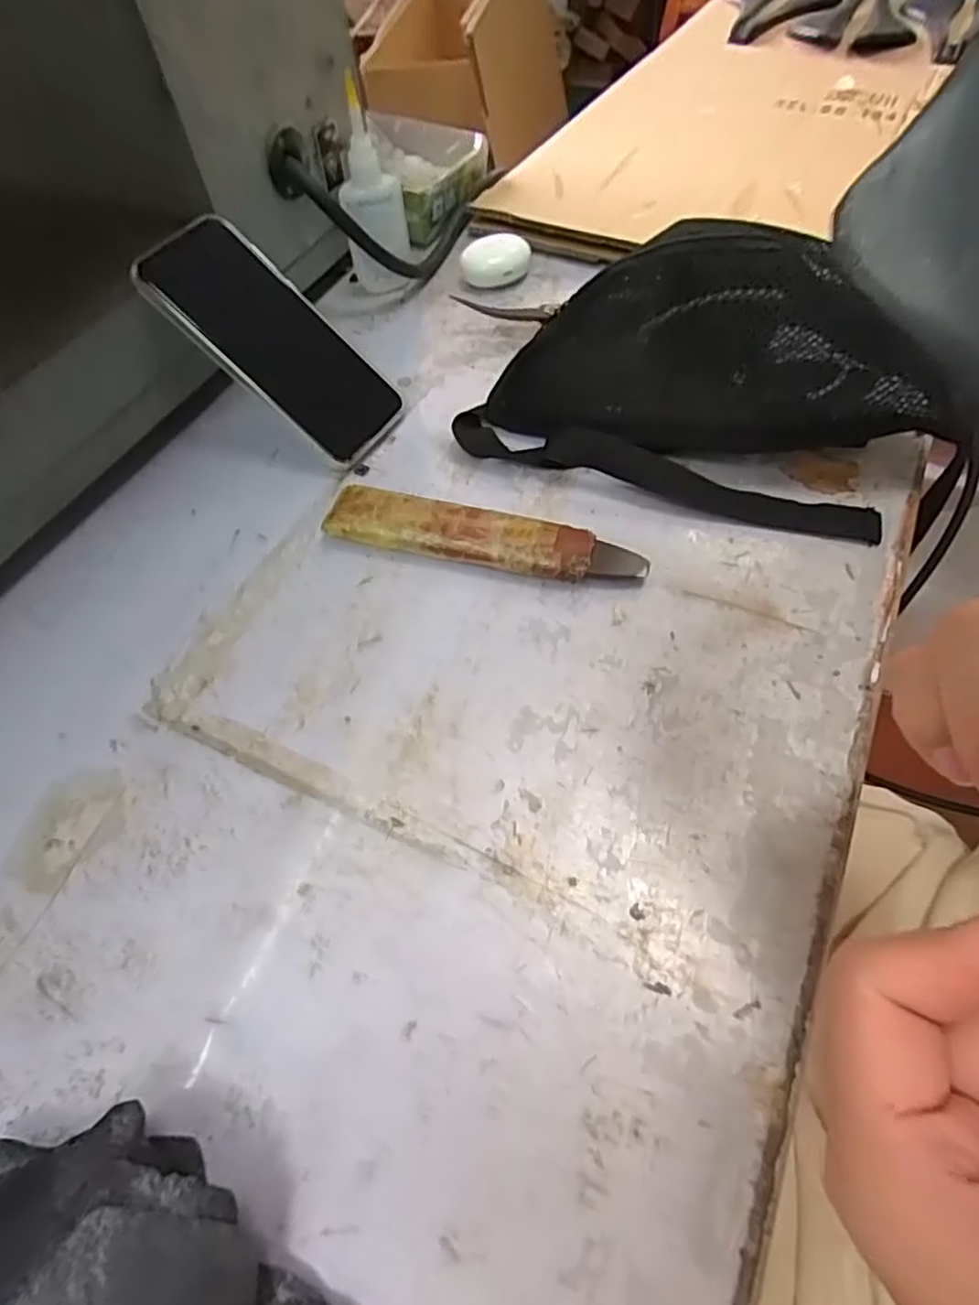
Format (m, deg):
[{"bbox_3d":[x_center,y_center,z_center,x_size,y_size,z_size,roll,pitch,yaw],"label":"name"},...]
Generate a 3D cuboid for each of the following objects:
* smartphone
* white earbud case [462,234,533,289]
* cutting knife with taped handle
[{"bbox_3d":[-0.133,-0.196,0.401,0.160,0.010,0.078,44,59,-14],"label":"smartphone"},{"bbox_3d":[0.005,-0.319,0.515,0.056,0.029,0.035,-2,59,2],"label":"white earbud case"},{"bbox_3d":[-0.005,-0.066,0.370,0.184,0.017,0.038,12,60,10],"label":"cutting knife with taped handle"}]

